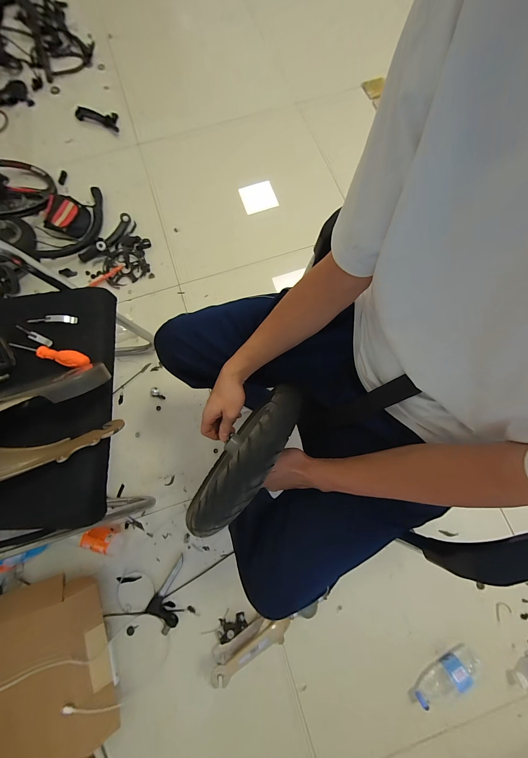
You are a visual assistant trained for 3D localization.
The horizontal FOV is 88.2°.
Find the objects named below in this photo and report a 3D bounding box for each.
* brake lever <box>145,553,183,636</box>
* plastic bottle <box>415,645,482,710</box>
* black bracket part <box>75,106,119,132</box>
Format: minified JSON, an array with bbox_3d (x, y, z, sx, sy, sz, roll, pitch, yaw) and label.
[{"bbox_3d":[-0.273,0.659,0.835,0.100,0.028,0.181,33,77,6],"label":"brake lever"},{"bbox_3d":[0.523,0.848,0.769,0.209,0.067,0.066,-31,78,-7],"label":"plastic bottle"},{"bbox_3d":[-0.787,-1.243,1.296,0.228,0.037,0.089,15,77,4],"label":"black bracket part"}]

